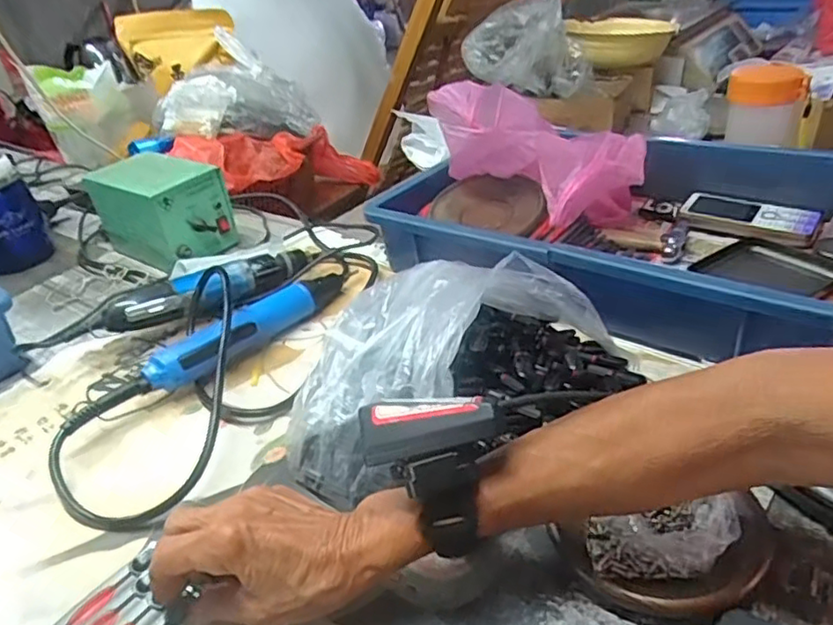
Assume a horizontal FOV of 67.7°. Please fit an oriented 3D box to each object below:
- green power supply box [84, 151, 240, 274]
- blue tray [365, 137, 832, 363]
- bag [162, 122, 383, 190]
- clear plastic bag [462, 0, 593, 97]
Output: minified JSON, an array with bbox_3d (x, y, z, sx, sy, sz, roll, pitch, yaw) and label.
[{"bbox_3d":[-0.304,-0.122,0.737,0.152,0.099,0.094,16,39,32],"label":"green power supply box"},{"bbox_3d":[0.201,-0.088,0.594,0.401,0.080,0.276,18,41,34],"label":"blue tray"},{"bbox_3d":[-0.210,-0.262,1.042,0.141,0.099,0.352,11,14,25],"label":"bag"},{"bbox_3d":[0.161,-0.388,0.908,0.178,0.106,0.117,2,34,15],"label":"clear plastic bag"}]

